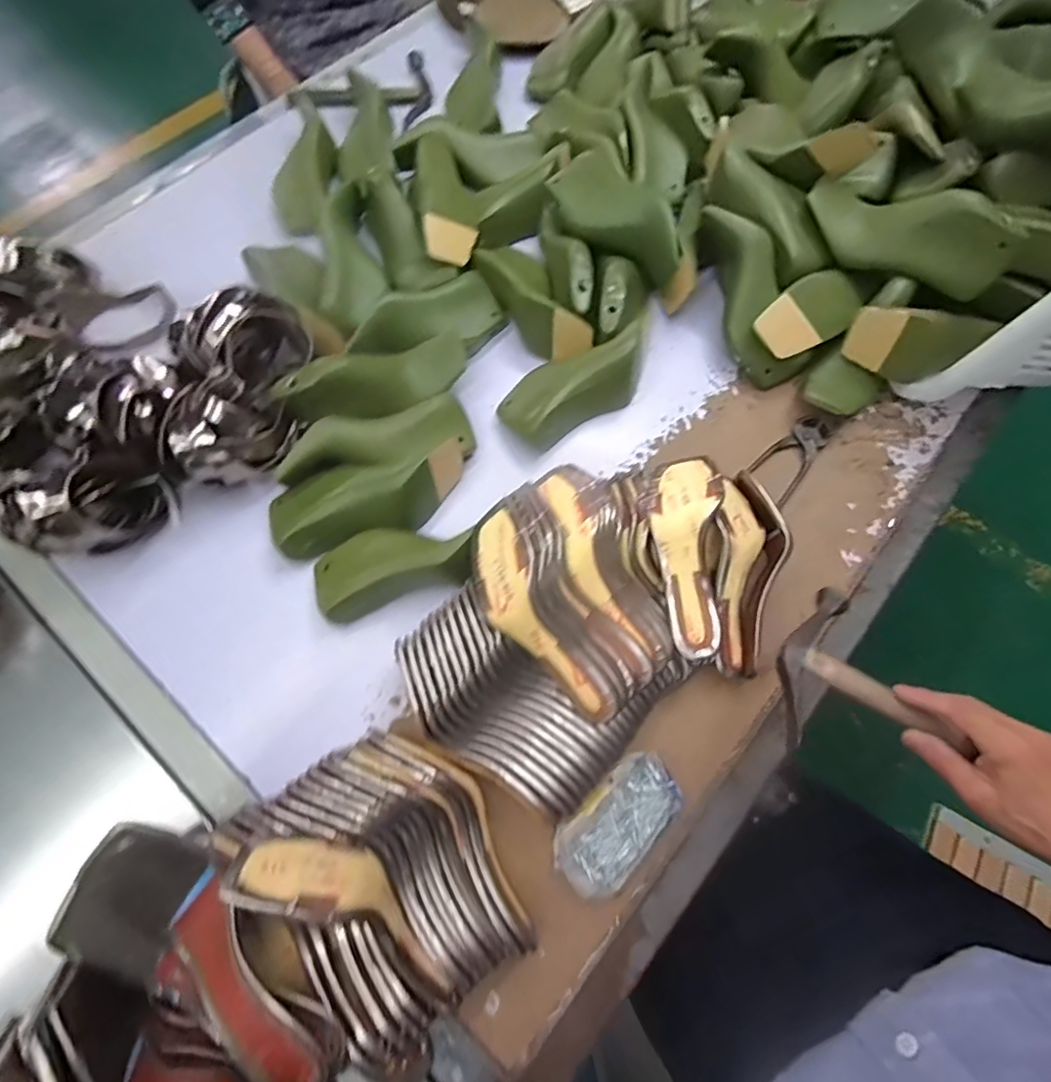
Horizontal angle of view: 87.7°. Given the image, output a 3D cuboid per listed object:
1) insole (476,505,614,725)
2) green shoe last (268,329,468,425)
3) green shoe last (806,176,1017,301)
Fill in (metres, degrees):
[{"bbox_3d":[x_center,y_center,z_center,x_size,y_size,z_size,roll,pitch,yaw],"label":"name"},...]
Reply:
[{"bbox_3d":[0.012,0.077,0.508,0.064,0.046,0.217,-31,87,-12],"label":"insole"},{"bbox_3d":[-0.176,-0.190,0.647,0.220,0.056,0.083,-18,70,-8],"label":"green shoe last"},{"bbox_3d":[0.440,-0.367,0.636,0.229,0.087,0.067,41,73,13],"label":"green shoe last"}]

